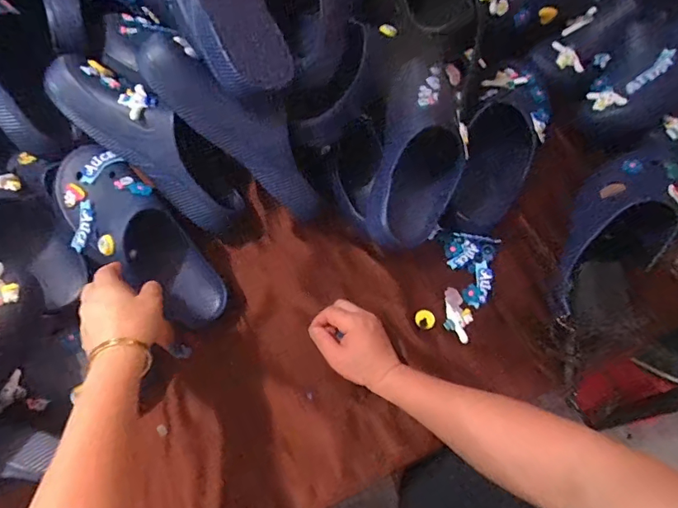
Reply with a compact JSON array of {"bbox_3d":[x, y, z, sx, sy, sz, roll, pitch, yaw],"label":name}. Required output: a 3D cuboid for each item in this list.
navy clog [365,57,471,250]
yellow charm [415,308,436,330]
[{"bbox_3d":[0.107,-0.131,0.611,0.119,0.074,0.257,12,95,6],"label":"navy clog"},{"bbox_3d":[0.113,0.085,0.605,0.025,0.008,0.026,0,63,0],"label":"yellow charm"}]

